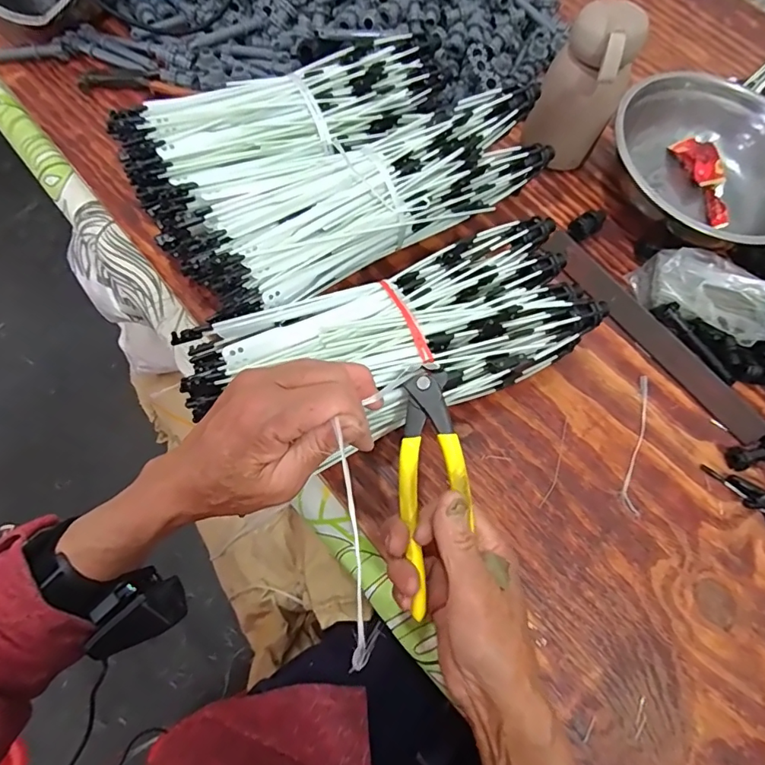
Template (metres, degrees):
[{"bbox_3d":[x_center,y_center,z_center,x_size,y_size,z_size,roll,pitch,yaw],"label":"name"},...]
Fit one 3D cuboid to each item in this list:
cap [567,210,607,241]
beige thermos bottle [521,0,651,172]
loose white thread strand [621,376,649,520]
[{"bbox_3d":[0.216,-0.165,0.509,0.035,0.020,0.023,-29,73,-15],"label":"cap"},{"bbox_3d":[0.202,-0.294,0.486,0.077,0.129,0.076,29,68,6],"label":"beige thermos bottle"},{"bbox_3d":[0.224,0.051,0.429,0.017,0.004,0.128,19,67,-2],"label":"loose white thread strand"}]

